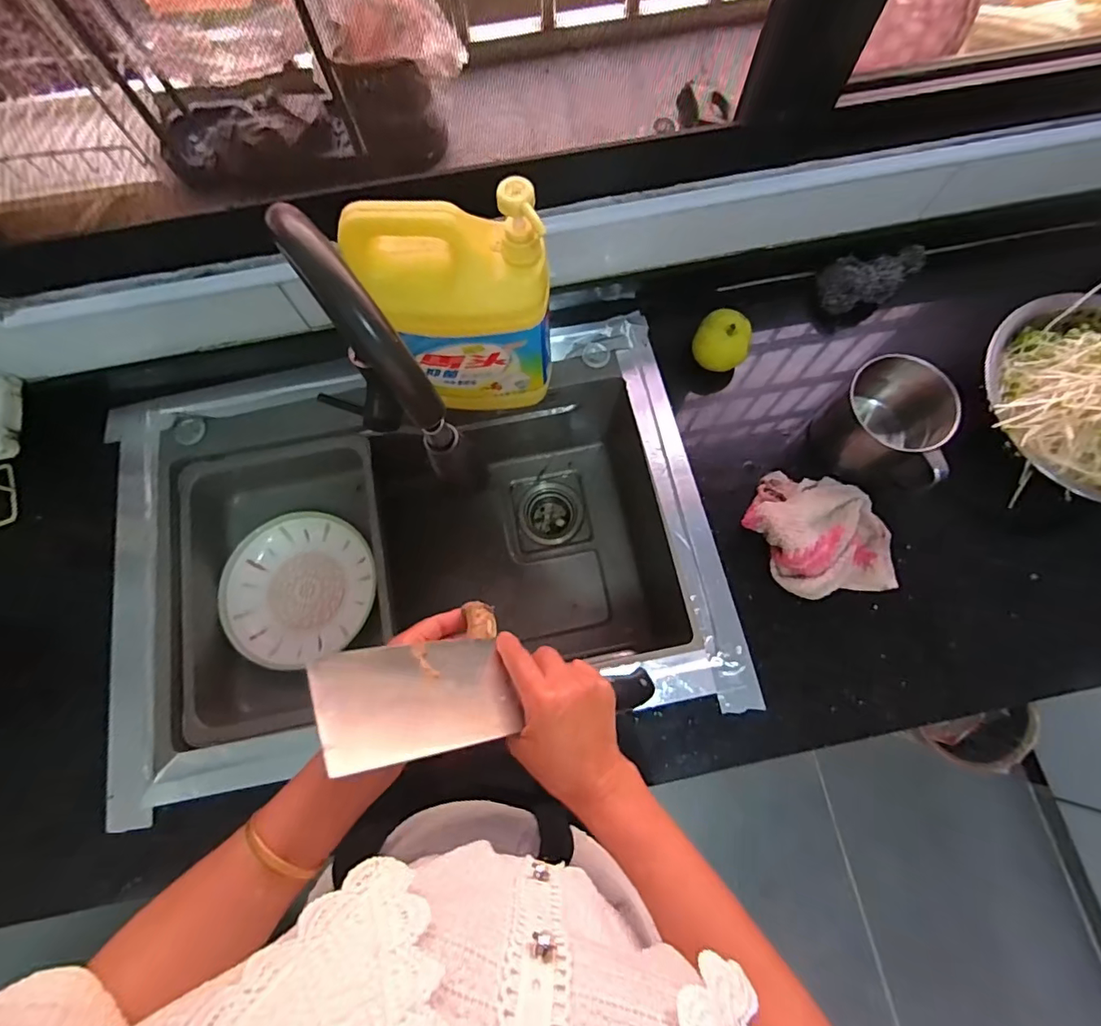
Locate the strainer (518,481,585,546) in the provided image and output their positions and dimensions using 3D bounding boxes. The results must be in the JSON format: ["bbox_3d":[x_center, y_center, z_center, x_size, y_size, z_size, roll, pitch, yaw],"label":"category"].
[{"bbox_3d":[0.002,0.006,0.880,0.104,0.060,0.102,0,75,1],"label":"strainer"}]

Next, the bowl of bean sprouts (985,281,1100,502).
[{"bbox_3d":[0.658,-0.149,0.589,0.270,0.087,0.256,0,75,1],"label":"bowl of bean sprouts"}]

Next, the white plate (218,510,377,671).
[{"bbox_3d":[-0.337,0.099,0.699,0.195,0.044,0.196,0,75,1],"label":"white plate"}]

